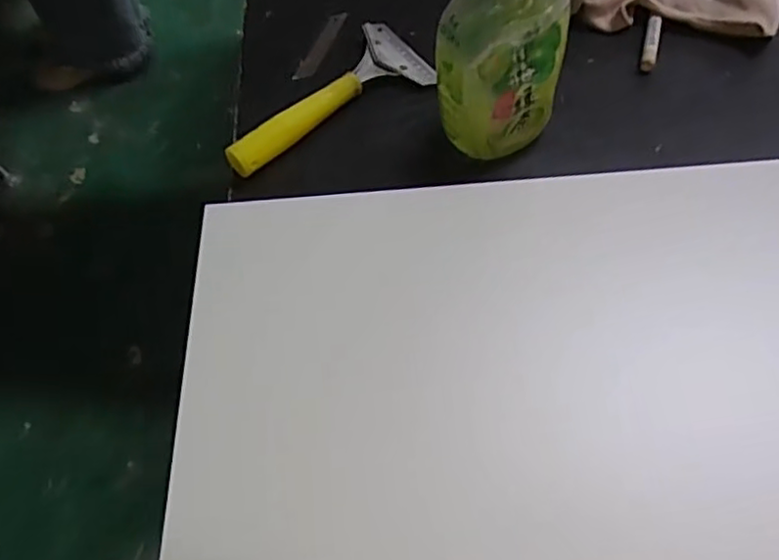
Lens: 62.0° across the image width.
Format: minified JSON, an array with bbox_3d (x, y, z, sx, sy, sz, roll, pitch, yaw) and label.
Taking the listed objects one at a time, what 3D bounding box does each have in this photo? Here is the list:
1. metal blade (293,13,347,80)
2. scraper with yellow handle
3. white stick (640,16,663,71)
[{"bbox_3d":[-0.069,-0.235,0.653,0.022,0.004,0.104,9,57,19],"label":"metal blade"},{"bbox_3d":[-0.061,-0.170,0.594,0.213,0.023,0.089,-36,63,-17],"label":"scraper with yellow handle"},{"bbox_3d":[0.248,-0.224,0.613,0.013,0.009,0.068,13,60,11],"label":"white stick"}]

